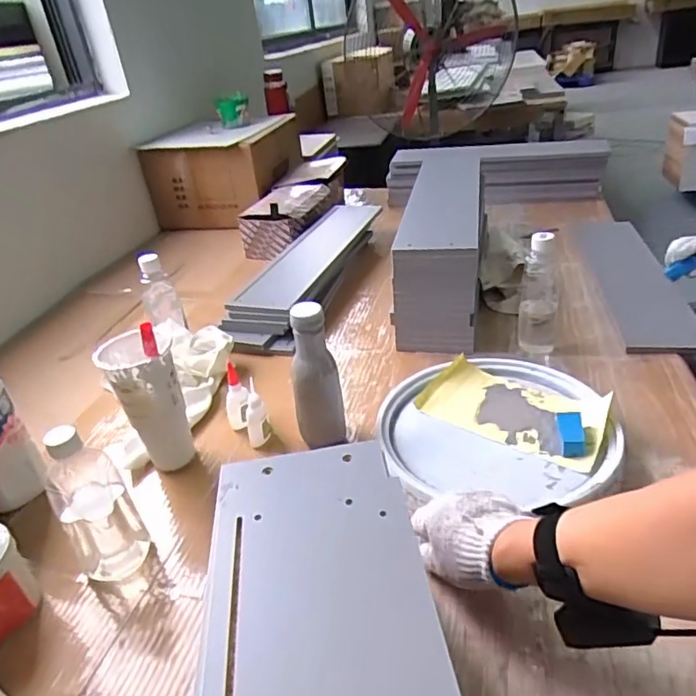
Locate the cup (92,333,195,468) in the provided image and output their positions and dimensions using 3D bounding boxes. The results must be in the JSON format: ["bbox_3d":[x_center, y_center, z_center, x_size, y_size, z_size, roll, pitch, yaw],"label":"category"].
[{"bbox_3d":[-0.247,0.079,0.700,0.078,0.182,0.082,-22,34,-23],"label":"cup"}]

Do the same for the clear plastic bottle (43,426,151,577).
[{"bbox_3d":[-0.265,0.158,0.573,0.070,0.179,0.083,-25,35,-27],"label":"clear plastic bottle"}]

